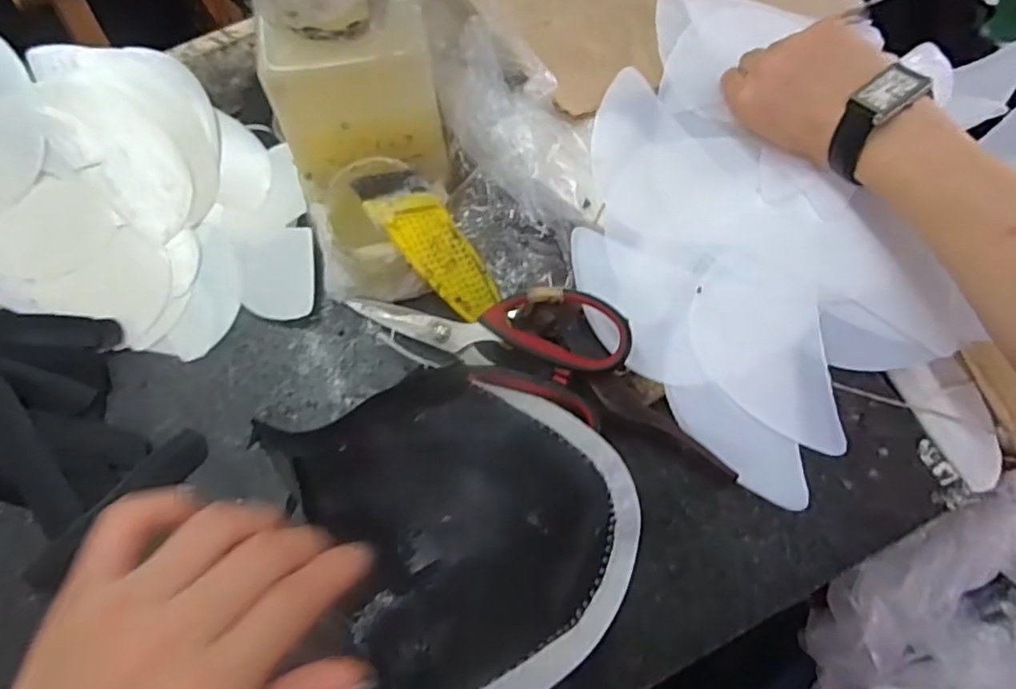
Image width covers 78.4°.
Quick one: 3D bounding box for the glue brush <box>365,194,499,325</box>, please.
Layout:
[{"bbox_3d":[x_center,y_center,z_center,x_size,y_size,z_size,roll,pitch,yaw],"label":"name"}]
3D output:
[{"bbox_3d":[-0.042,-0.060,0.392,0.040,0.005,0.094,-46,103,-17],"label":"glue brush"}]

